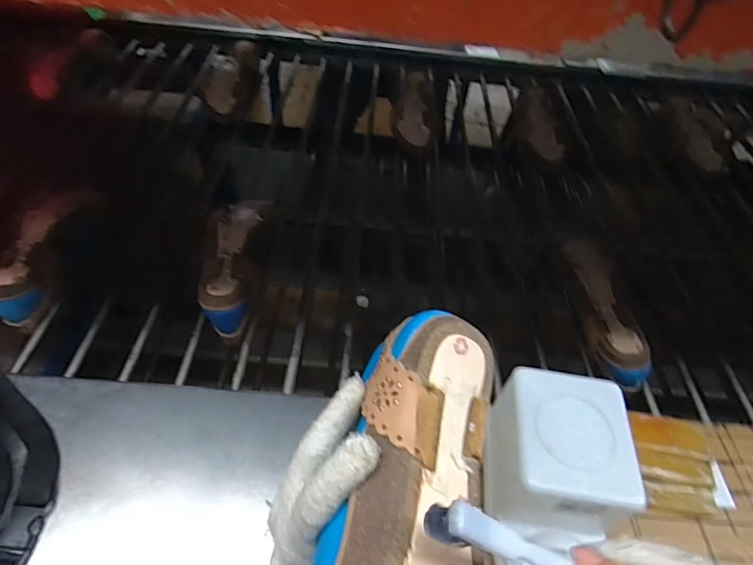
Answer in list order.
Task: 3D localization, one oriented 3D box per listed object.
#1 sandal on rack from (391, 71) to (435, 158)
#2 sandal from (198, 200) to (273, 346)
[{"bbox_3d":[0.080,-0.357,0.948,0.088,0.055,0.225,9,47,2],"label":"sandal on rack"},{"bbox_3d":[-0.195,-0.035,0.641,0.081,0.062,0.236,4,47,-3],"label":"sandal"}]

